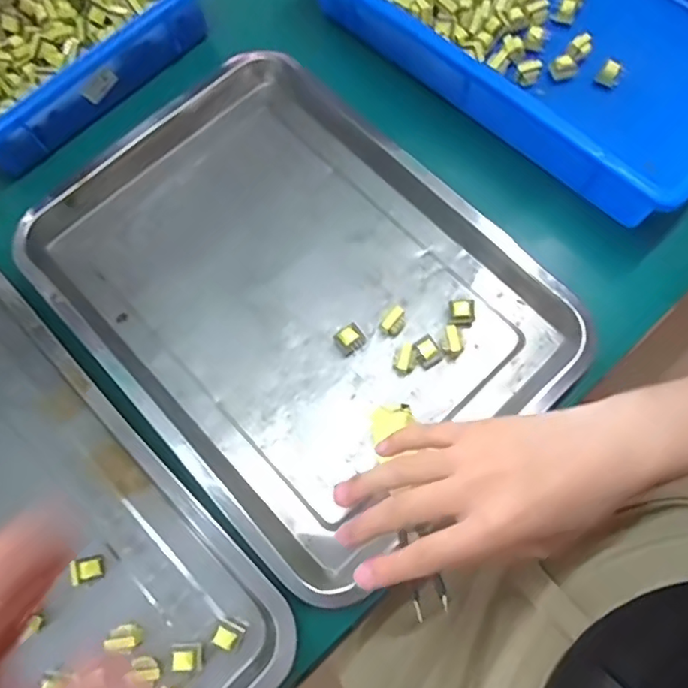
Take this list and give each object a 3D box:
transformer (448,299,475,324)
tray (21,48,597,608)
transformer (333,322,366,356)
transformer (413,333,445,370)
[{"bbox_3d":[0.089,-0.023,0.422,0.018,0.016,0.019,-5,74,0],"label":"transformer"},{"bbox_3d":[-0.025,-0.031,0.426,0.270,0.036,0.368,-42,80,-8],"label":"tray"},{"bbox_3d":[0.005,-0.004,0.425,0.019,0.015,0.019,-36,77,-8],"label":"transformer"},{"bbox_3d":[0.063,0.006,0.416,0.016,0.018,0.020,-36,77,-8],"label":"transformer"}]

